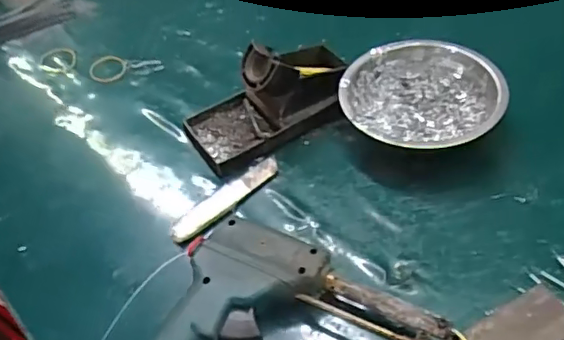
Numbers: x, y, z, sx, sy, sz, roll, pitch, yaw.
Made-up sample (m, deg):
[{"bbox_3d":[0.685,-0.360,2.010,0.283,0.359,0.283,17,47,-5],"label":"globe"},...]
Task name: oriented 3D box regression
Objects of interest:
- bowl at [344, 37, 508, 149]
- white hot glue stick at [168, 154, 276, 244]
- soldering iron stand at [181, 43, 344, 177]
[{"bbox_3d":[0.114,-0.055,0.471,0.128,0.040,0.119,-13,47,-5],"label":"bowl"},{"bbox_3d":[-0.043,0.020,0.438,0.021,0.011,0.103,33,59,31],"label":"white hot glue stick"},{"bbox_3d":[-0.008,-0.068,0.481,0.151,0.062,0.076,-25,49,-16],"label":"soldering iron stand"}]

